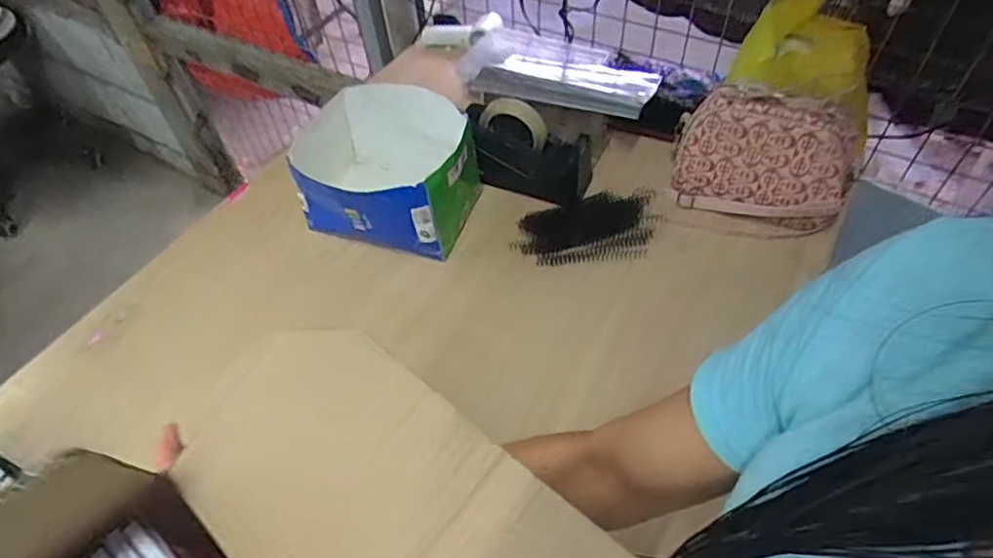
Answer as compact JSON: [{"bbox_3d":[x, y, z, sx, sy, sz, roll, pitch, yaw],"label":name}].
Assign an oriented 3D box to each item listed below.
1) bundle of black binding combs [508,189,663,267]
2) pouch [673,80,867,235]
[{"bbox_3d":[0.126,-0.076,0.872,0.204,0.048,0.119,-8,52,-3],"label":"bundle of black binding combs"},{"bbox_3d":[0.370,-0.169,0.845,0.235,0.138,0.112,22,57,19],"label":"pouch"}]

